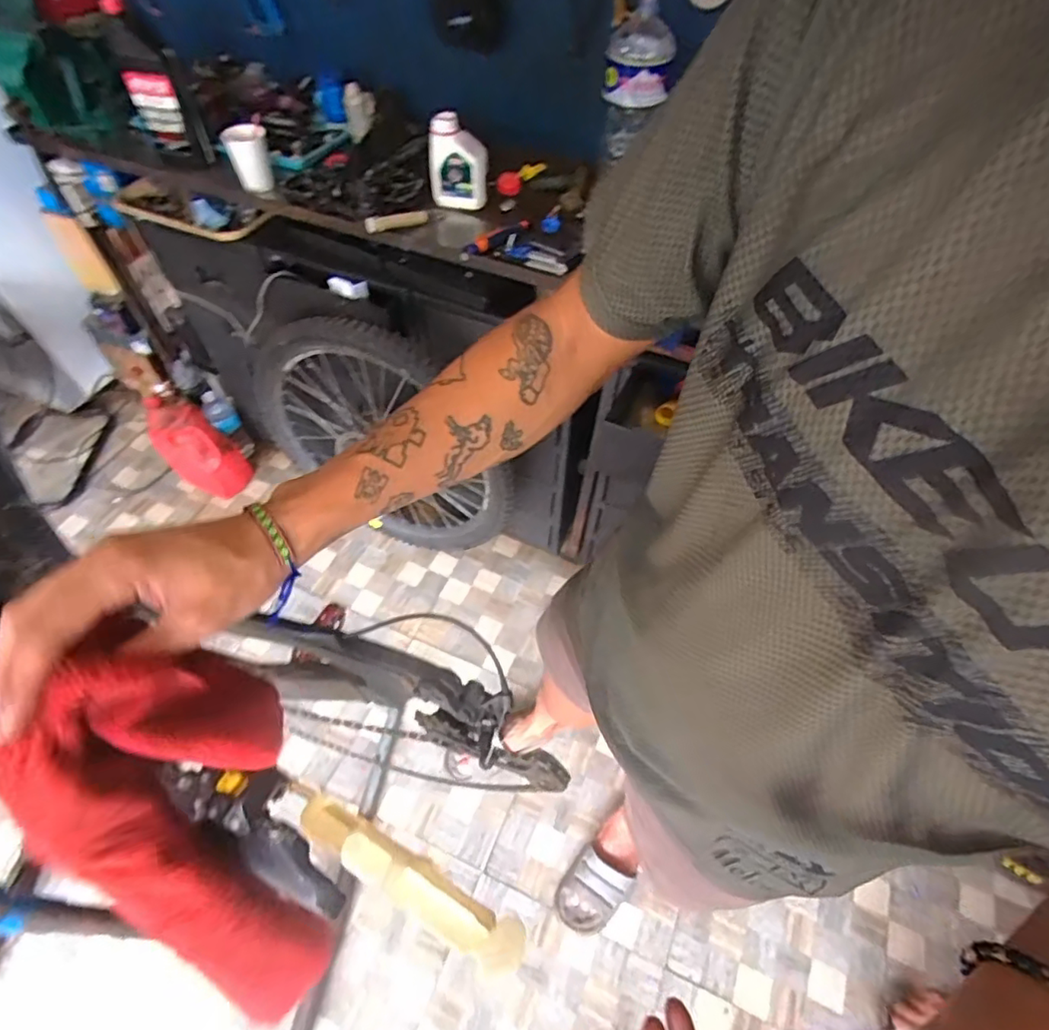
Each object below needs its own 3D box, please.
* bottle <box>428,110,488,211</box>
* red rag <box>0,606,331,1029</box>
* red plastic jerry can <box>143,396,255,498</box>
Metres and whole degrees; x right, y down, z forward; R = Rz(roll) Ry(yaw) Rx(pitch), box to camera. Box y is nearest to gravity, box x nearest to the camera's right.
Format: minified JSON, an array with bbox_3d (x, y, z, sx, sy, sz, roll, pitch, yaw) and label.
[{"bbox_3d":[-0.121,-0.643,1.057,0.103,0.143,0.050,4,55,1],"label":"bottle"},{"bbox_3d":[-0.202,0.203,0.367,0.111,0.320,0.078,-13,24,-12],"label":"red rag"},{"bbox_3d":[-0.983,-0.226,1.708,0.284,0.305,0.157,35,61,21],"label":"red plastic jerry can"}]

